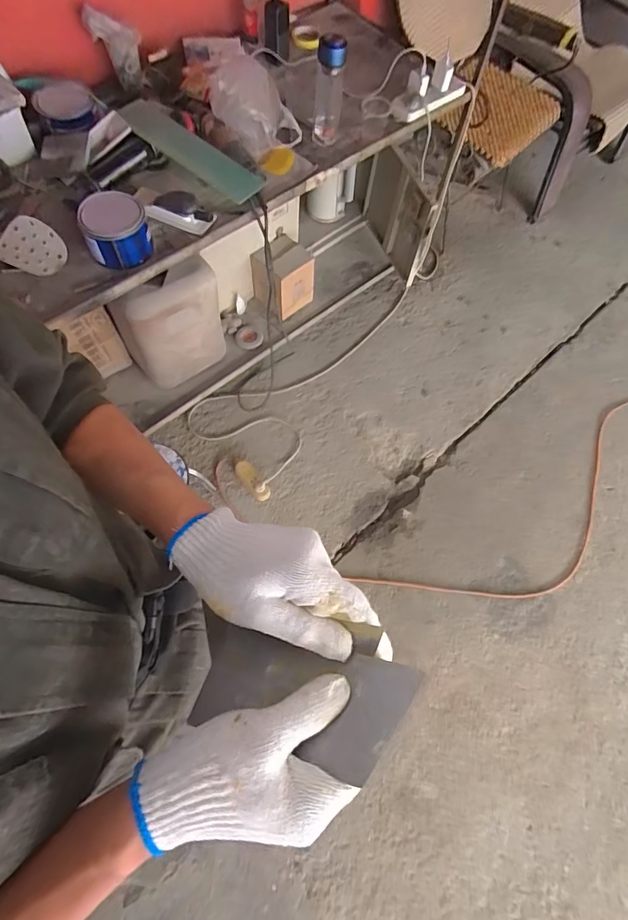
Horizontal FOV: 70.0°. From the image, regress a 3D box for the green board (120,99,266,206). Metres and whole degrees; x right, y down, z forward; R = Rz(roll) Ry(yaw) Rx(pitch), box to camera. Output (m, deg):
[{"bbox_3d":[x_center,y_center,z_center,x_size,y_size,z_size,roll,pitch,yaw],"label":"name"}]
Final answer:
[{"bbox_3d":[-0.289,-0.728,1.051,0.376,0.018,0.108,35,66,4],"label":"green board"}]

